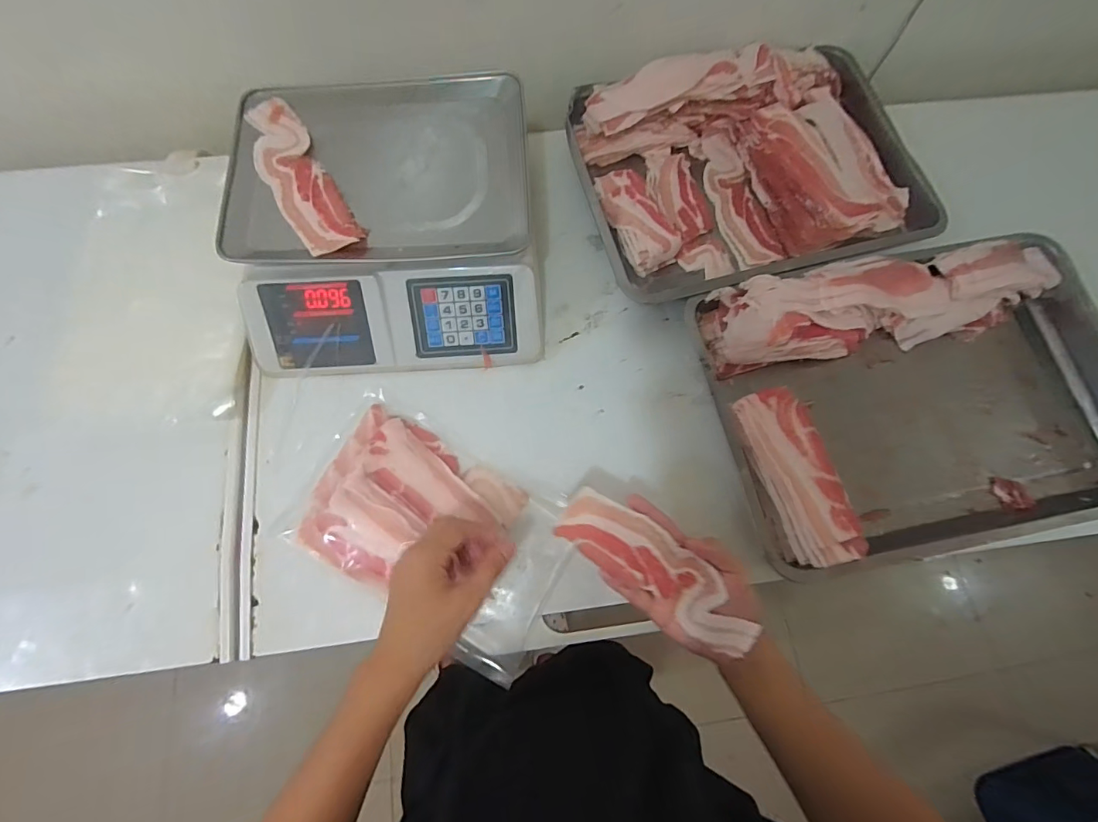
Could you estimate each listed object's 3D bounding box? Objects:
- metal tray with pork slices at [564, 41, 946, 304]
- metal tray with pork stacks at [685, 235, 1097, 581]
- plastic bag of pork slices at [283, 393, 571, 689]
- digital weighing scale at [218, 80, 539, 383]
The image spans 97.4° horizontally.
[{"bbox_3d":[0.260,-0.323,0.635,0.428,0.092,0.322,-10,72,-5],"label":"metal tray with pork slices"},{"bbox_3d":[0.424,-0.020,0.558,0.472,0.075,0.334,-9,72,-5],"label":"metal tray with pork stacks"},{"bbox_3d":[-0.123,0.125,0.520,0.286,0.030,0.184,28,76,6],"label":"plastic bag of pork slices"},{"bbox_3d":[-0.185,-0.218,0.573,0.331,0.118,0.319,-5,71,-3],"label":"digital weighing scale"}]

